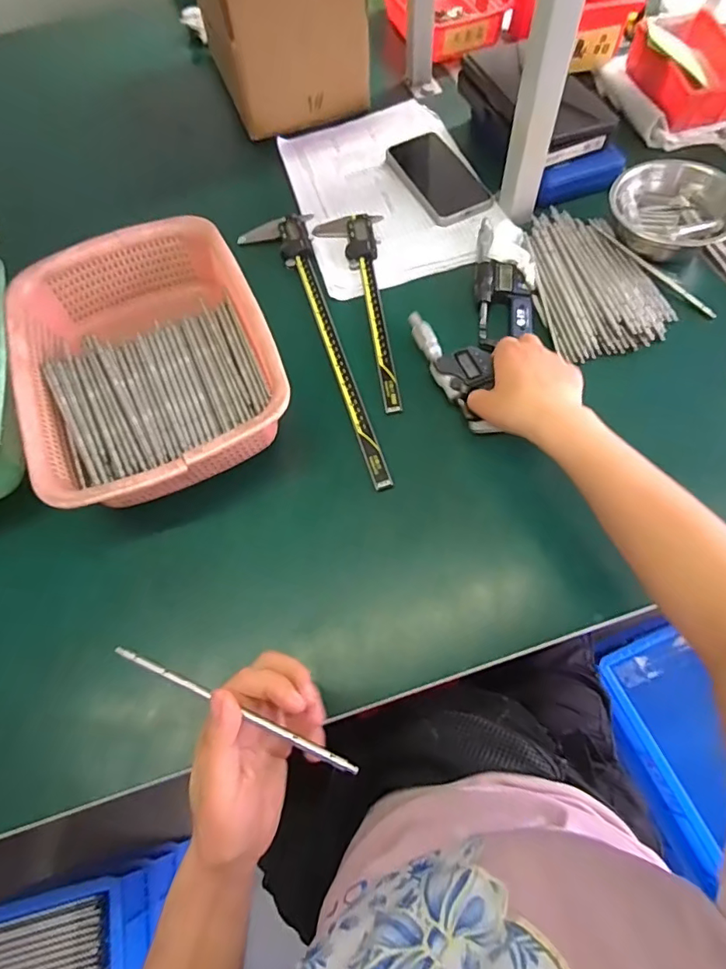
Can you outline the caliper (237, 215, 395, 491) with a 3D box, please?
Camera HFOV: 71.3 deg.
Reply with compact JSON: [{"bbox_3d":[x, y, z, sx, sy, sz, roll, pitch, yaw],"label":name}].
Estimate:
[{"bbox_3d":[-0.059,-0.157,0.537,0.083,0.013,0.383,-14,64,-3],"label":"caliper"}]

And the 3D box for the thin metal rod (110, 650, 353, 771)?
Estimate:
[{"bbox_3d":[-0.077,0.125,0.287,0.160,0.006,0.005,18,66,18],"label":"thin metal rod"}]

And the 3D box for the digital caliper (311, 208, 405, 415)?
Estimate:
[{"bbox_3d":[-0.009,-0.200,0.552,0.074,0.014,0.285,-5,64,1],"label":"digital caliper"}]

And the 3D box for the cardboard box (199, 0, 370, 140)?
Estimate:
[{"bbox_3d":[-0.117,-0.652,0.682,0.173,0.197,0.253,-19,64,-6],"label":"cardboard box"}]

